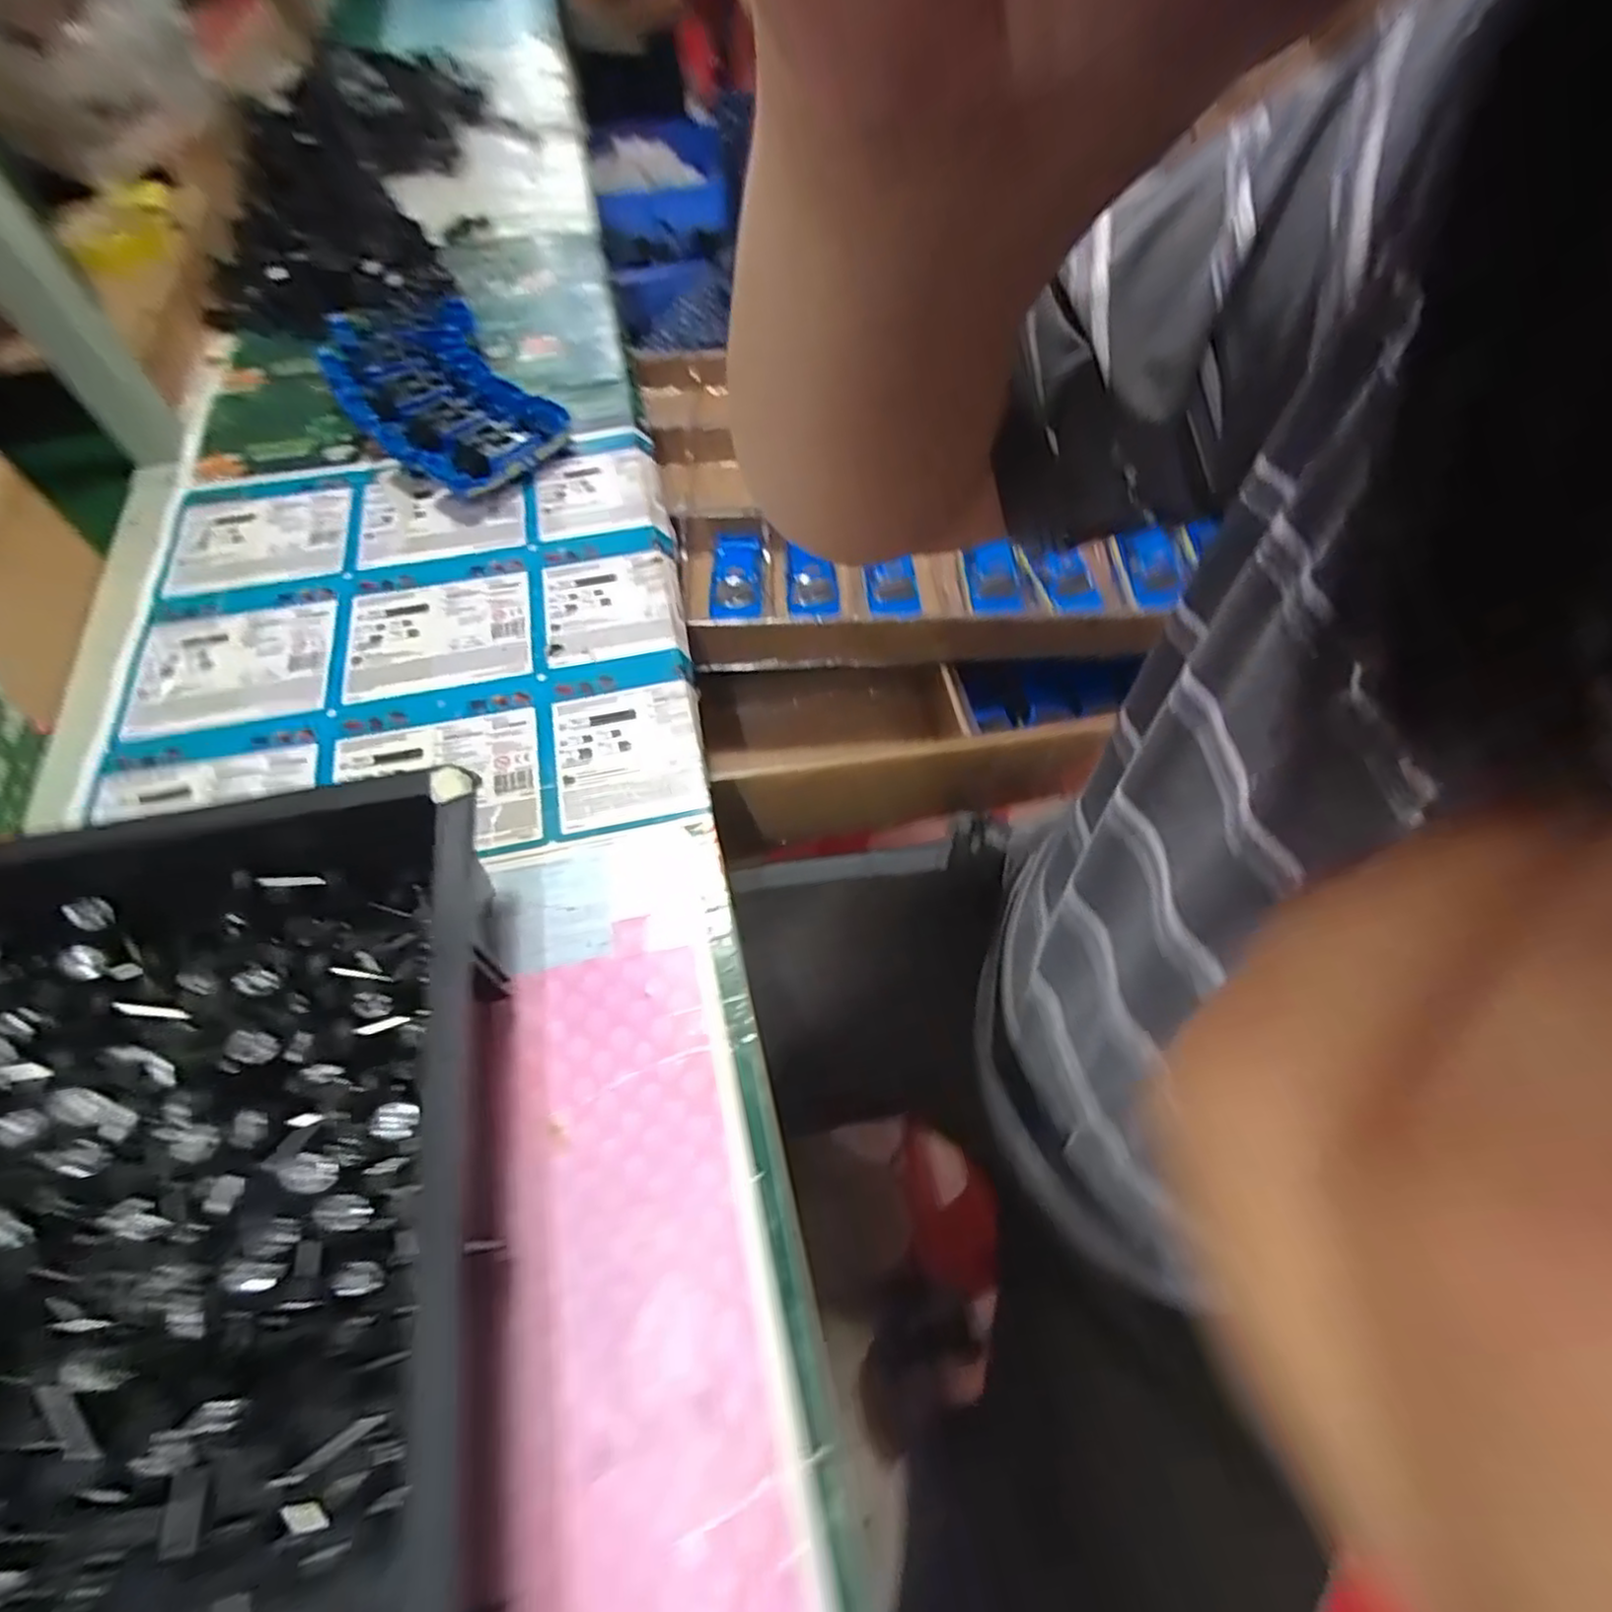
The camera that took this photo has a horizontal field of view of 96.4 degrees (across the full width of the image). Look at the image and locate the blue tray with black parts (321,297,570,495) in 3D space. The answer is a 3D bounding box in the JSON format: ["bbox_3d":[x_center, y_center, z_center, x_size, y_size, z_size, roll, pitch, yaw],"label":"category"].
[{"bbox_3d":[-0.356,-0.400,0.686,0.153,0.037,0.339,-31,62,-14],"label":"blue tray with black parts"}]

